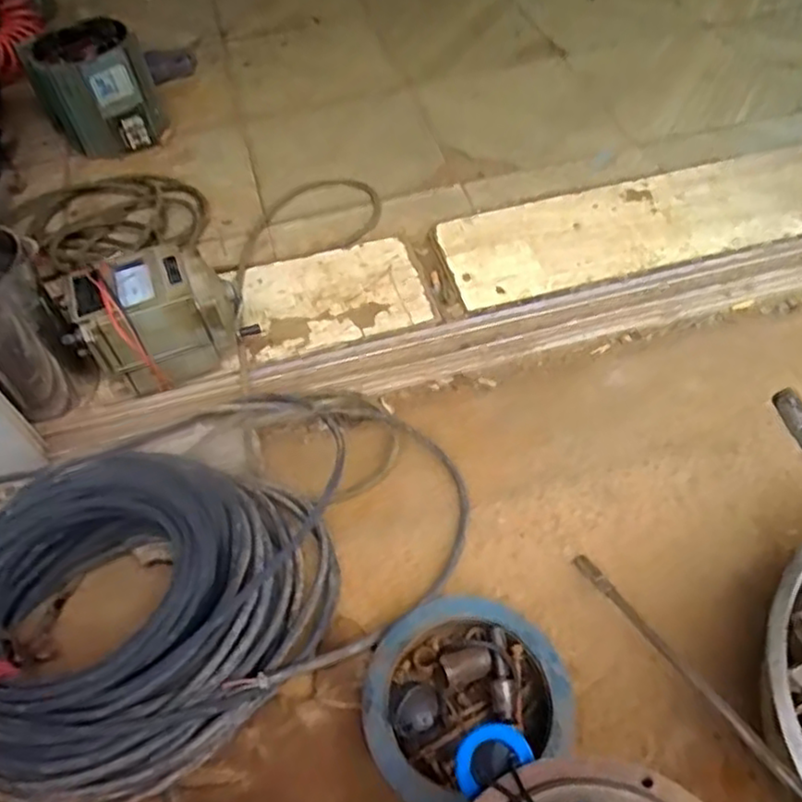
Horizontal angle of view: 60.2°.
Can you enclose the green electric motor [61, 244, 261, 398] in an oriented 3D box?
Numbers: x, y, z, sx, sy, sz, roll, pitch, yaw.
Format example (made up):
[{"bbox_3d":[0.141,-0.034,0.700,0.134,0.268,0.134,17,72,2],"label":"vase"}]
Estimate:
[{"bbox_3d":[-0.292,-0.100,0.835,0.187,0.131,0.108,-21,56,-14],"label":"green electric motor"}]

